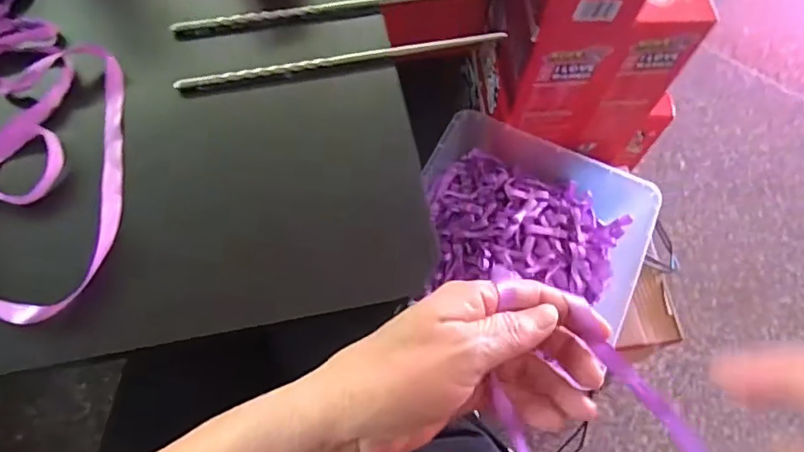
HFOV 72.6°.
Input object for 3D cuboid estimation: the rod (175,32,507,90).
[{"bbox_3d":[-0.040,-0.114,0.371,0.220,0.004,0.009,-10,83,-4],"label":"rod"}]

